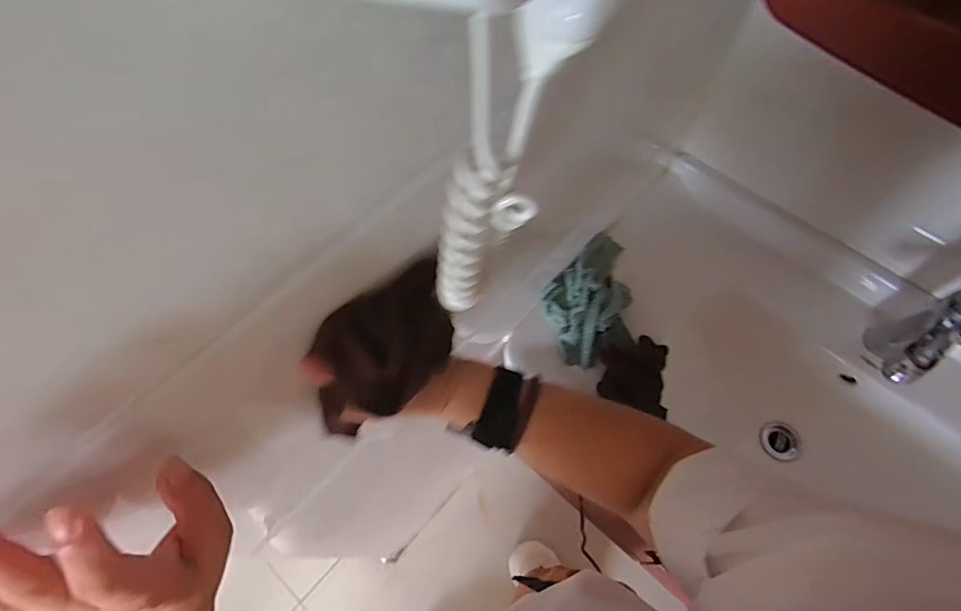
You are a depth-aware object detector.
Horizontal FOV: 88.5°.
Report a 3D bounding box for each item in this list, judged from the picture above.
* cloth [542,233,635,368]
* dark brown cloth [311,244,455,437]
[{"bbox_3d":[0.154,-0.014,0.715,0.127,0.047,0.196,-1,63,-2],"label":"cloth"},{"bbox_3d":[-0.062,0.029,0.351,0.050,0.100,0.130,38,68,16],"label":"dark brown cloth"}]

